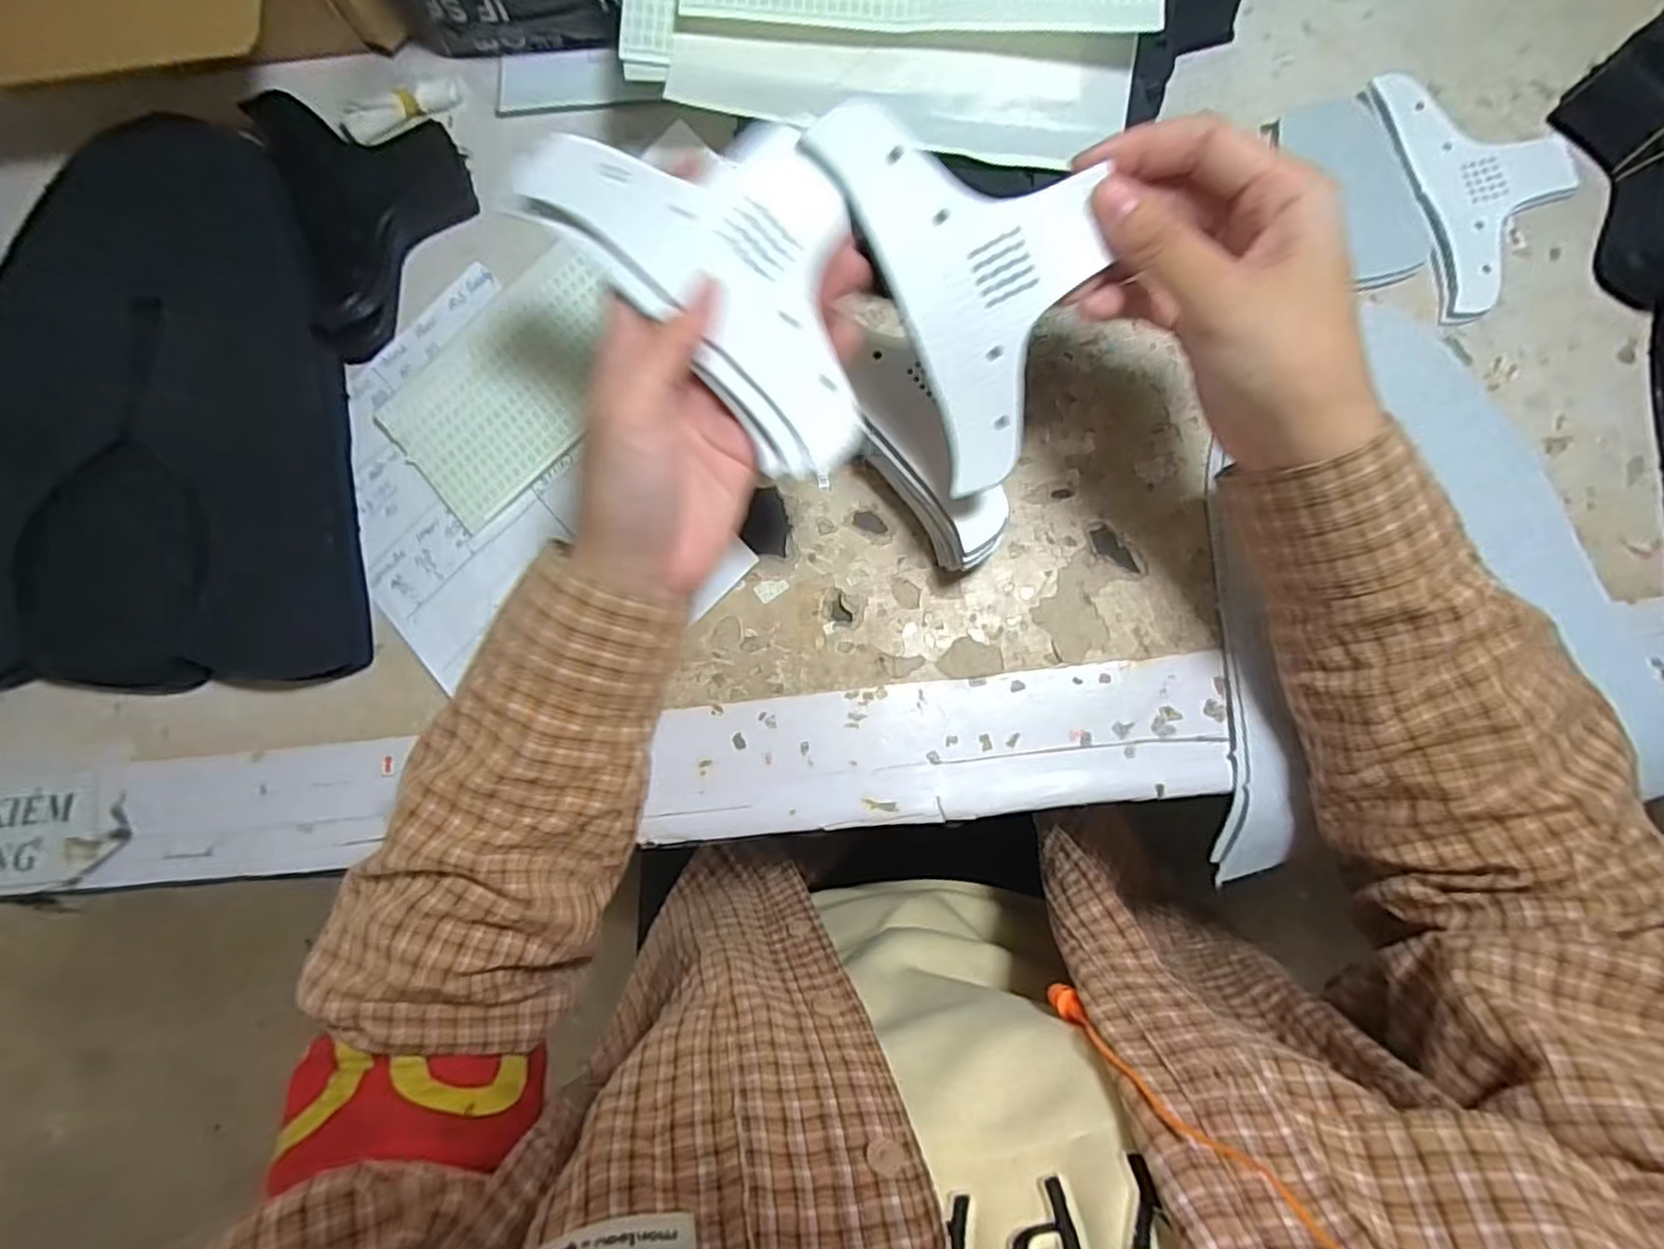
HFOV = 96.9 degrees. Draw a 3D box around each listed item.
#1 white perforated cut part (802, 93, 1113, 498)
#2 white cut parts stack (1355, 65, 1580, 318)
[{"bbox_3d":[0.054,-0.120,0.256,0.075,0.012,0.132,-21,111,19],"label":"white perforated cut part"},{"bbox_3d":[0.317,-0.214,0.357,0.080,0.010,0.125,-15,82,0],"label":"white cut parts stack"}]

